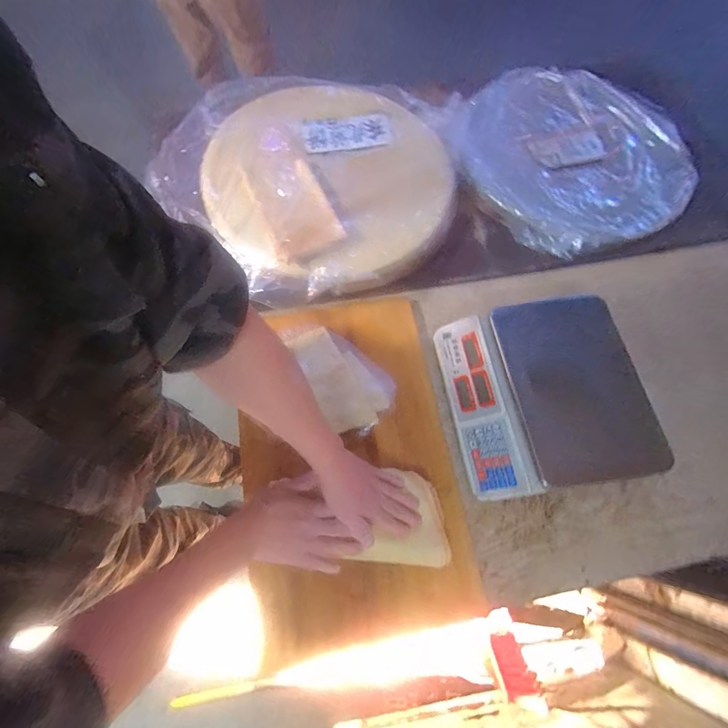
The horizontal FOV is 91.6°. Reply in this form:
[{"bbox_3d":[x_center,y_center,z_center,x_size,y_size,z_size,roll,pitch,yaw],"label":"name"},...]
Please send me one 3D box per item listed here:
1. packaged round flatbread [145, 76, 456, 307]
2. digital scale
[{"bbox_3d":[-0.103,-0.430,0.795,0.582,0.085,0.572,0,71,-1],"label":"packaged round flatbread"},{"bbox_3d":[0.307,0.046,0.621,0.289,0.105,0.328,-8,71,-4],"label":"digital scale"}]

